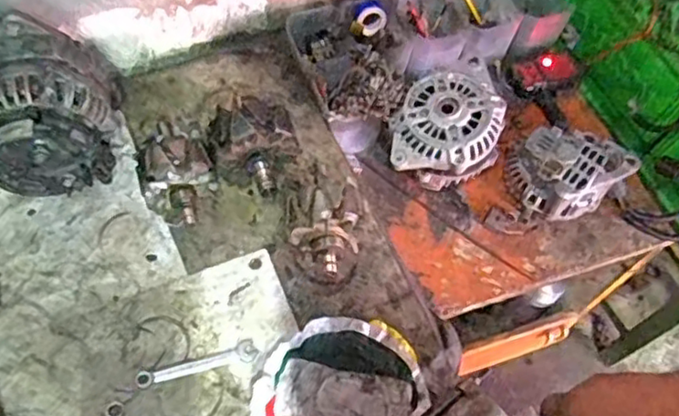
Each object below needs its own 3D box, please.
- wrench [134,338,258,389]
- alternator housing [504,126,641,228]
[{"bbox_3d":[-0.154,0.167,0.703,0.128,0.005,0.025,-12,63,-13],"label":"wrench"},{"bbox_3d":[0.327,-0.055,0.931,0.164,0.057,0.125,-9,62,-11],"label":"alternator housing"}]

